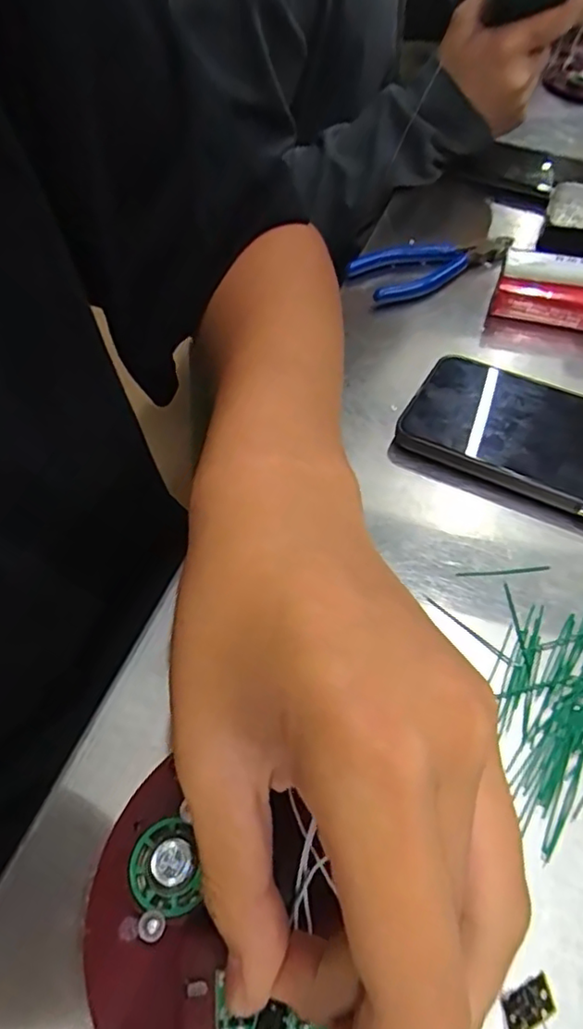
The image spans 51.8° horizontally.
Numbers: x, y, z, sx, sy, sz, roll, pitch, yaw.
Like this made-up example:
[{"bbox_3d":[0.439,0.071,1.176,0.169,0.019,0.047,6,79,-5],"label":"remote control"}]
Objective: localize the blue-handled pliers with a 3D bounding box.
[{"bbox_3d":[0.101,-0.183,0.439,0.121,0.024,0.039,-25,56,-18],"label":"blue-handled pliers"}]

